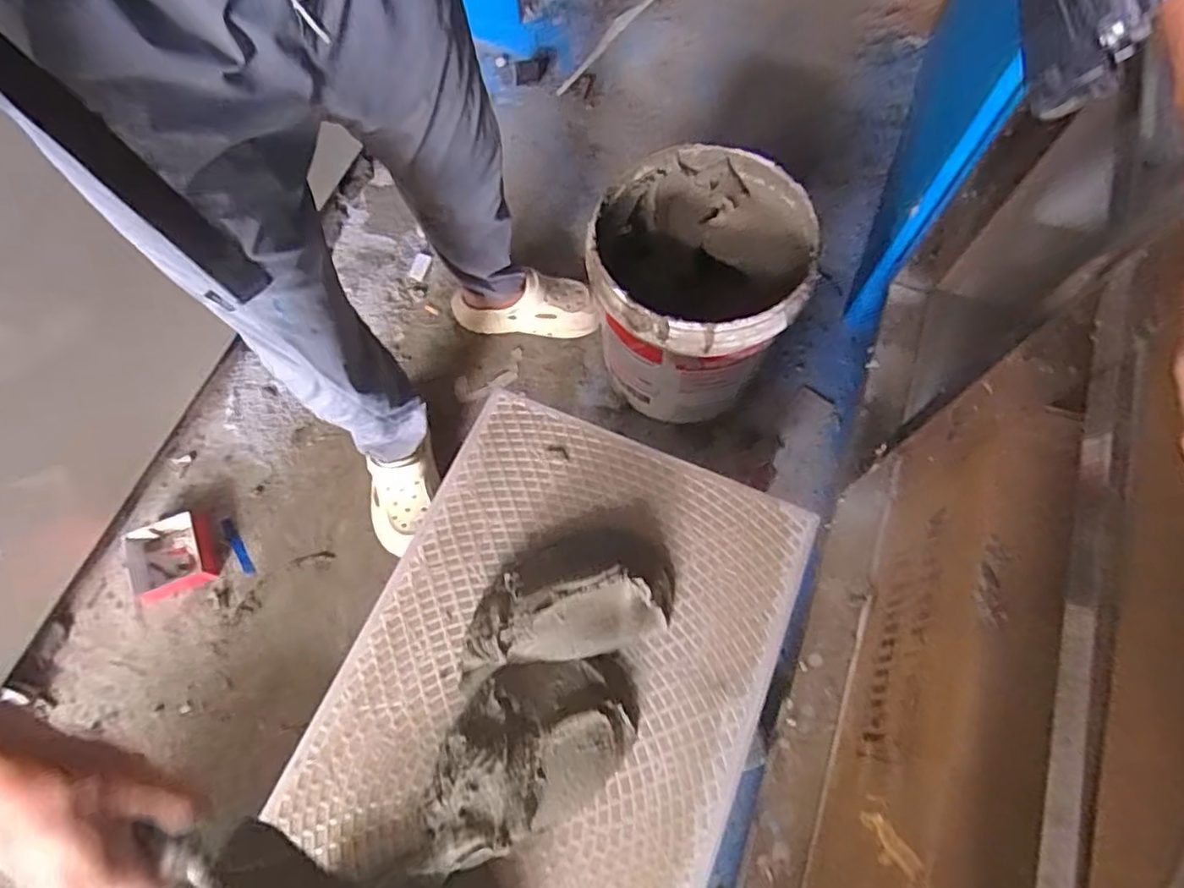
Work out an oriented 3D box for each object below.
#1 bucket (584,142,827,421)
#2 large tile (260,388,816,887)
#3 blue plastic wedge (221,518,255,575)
[{"bbox_3d":[0.163,-0.233,1.068,0.309,0.349,0.341,16,69,6],"label":"bucket"},{"bbox_3d":[-0.087,0.347,0.604,0.401,0.012,0.795,22,69,8],"label":"large tile"},{"bbox_3d":[-0.628,0.183,1.129,0.021,0.006,0.117,-31,69,-14],"label":"blue plastic wedge"}]

